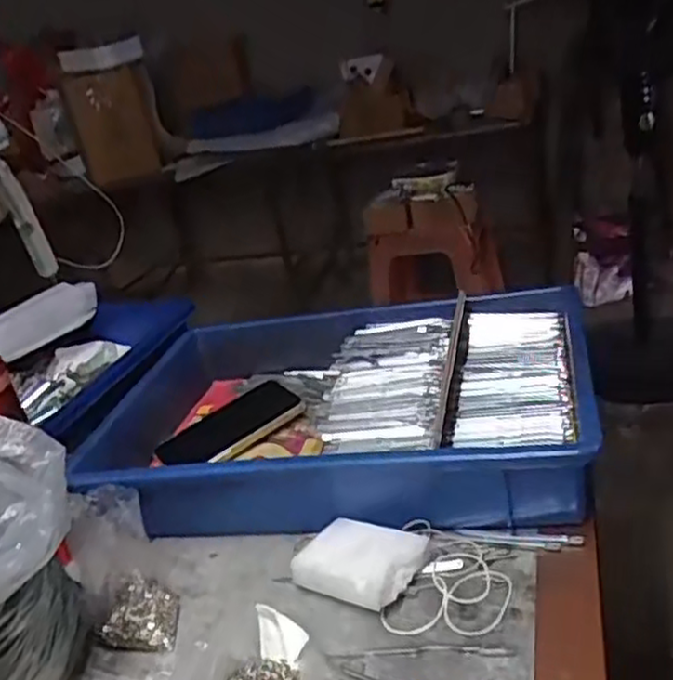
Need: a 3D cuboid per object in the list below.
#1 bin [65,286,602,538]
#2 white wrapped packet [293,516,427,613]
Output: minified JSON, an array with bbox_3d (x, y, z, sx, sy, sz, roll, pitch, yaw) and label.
[{"bbox_3d":[-0.005,0.062,0.670,0.446,0.108,0.283,-5,25,16],"label":"bin"},{"bbox_3d":[0.016,0.158,0.519,0.084,0.029,0.061,7,31,37],"label":"white wrapped packet"}]

